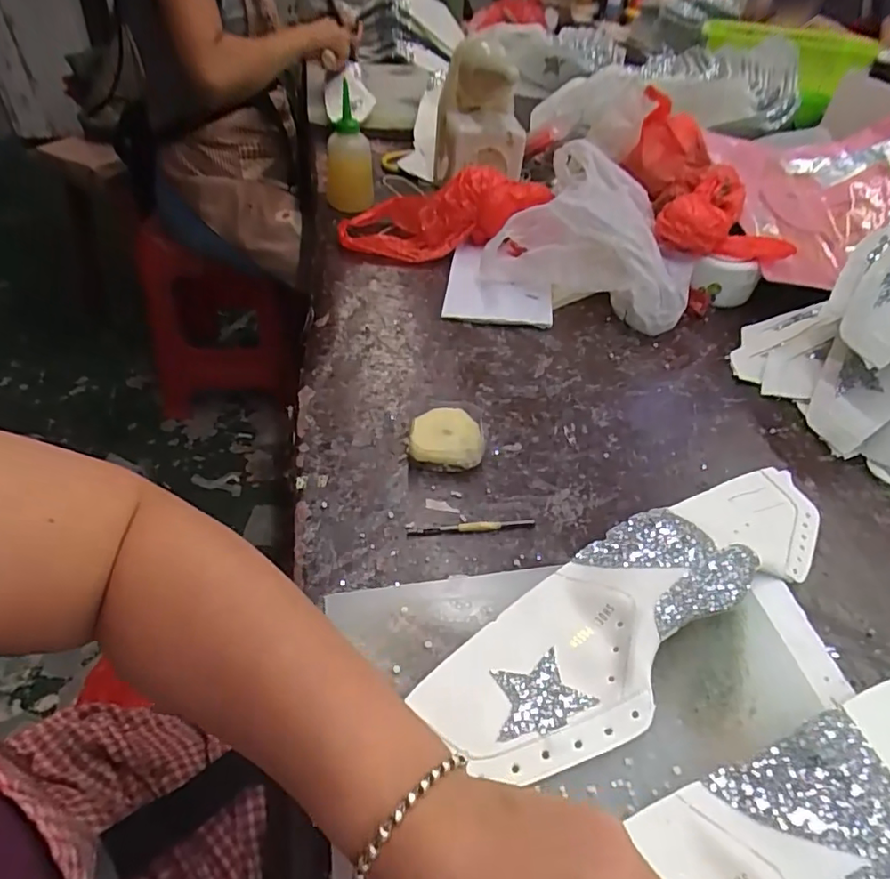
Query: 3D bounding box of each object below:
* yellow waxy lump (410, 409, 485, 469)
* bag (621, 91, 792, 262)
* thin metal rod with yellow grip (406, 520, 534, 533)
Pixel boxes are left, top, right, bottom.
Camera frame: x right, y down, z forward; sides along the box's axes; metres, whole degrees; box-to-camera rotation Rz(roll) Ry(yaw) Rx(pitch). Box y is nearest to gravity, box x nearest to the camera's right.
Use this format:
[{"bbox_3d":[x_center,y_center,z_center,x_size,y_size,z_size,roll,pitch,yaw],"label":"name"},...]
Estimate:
[{"bbox_3d":[0.002,0.000,0.489,0.060,0.028,0.054,6,44,2],"label":"yellow waxy lump"},{"bbox_3d":[0.324,-0.337,0.716,0.154,0.104,0.238,4,44,-1],"label":"bag"},{"bbox_3d":[0.021,0.068,0.438,0.100,0.004,0.008,-3,44,-7],"label":"thin metal rod with yellow grip"}]

